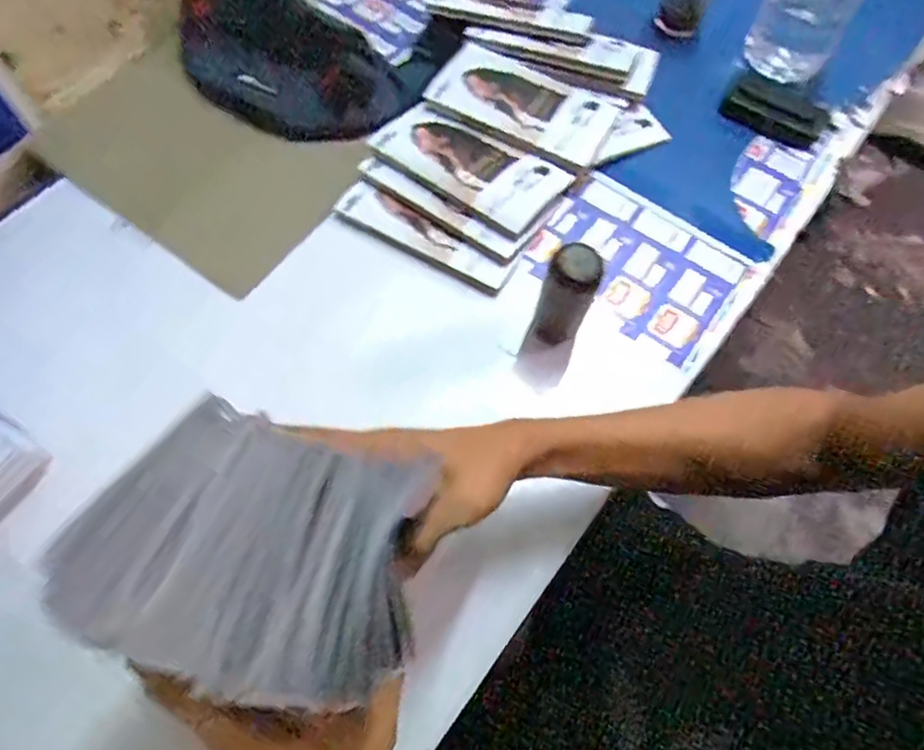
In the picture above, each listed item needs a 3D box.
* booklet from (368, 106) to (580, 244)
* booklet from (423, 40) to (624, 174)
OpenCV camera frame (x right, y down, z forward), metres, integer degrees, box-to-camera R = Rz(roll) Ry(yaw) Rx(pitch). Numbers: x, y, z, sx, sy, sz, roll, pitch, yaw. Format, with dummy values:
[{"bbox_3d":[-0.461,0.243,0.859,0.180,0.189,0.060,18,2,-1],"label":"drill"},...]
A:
[{"bbox_3d":[0.004,-0.205,0.594,0.182,0.015,0.095,33,63,13],"label":"booklet"},{"bbox_3d":[0.058,-0.275,0.628,0.183,0.022,0.104,28,66,7],"label":"booklet"}]

